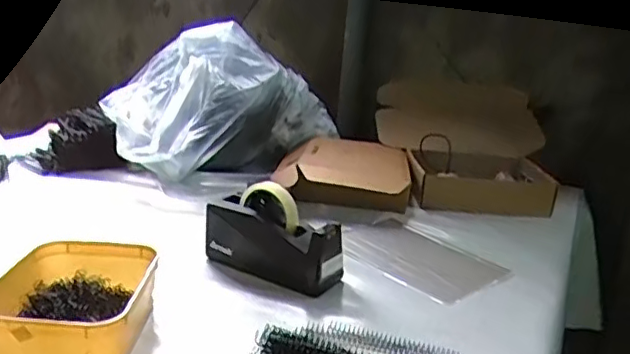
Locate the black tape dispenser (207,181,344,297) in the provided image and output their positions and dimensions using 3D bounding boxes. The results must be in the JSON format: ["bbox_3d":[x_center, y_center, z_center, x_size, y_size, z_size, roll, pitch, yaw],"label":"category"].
[{"bbox_3d":[-0.062,0.083,0.857,0.208,0.119,0.063,12,18,24],"label":"black tape dispenser"}]

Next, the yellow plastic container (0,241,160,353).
[{"bbox_3d":[-0.279,0.144,0.687,0.160,0.065,0.199,5,16,-1],"label":"yellow plastic container"}]

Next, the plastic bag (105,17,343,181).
[{"bbox_3d":[-0.244,-0.174,1.366,0.338,0.301,0.489,16,19,37],"label":"plastic bag"}]

